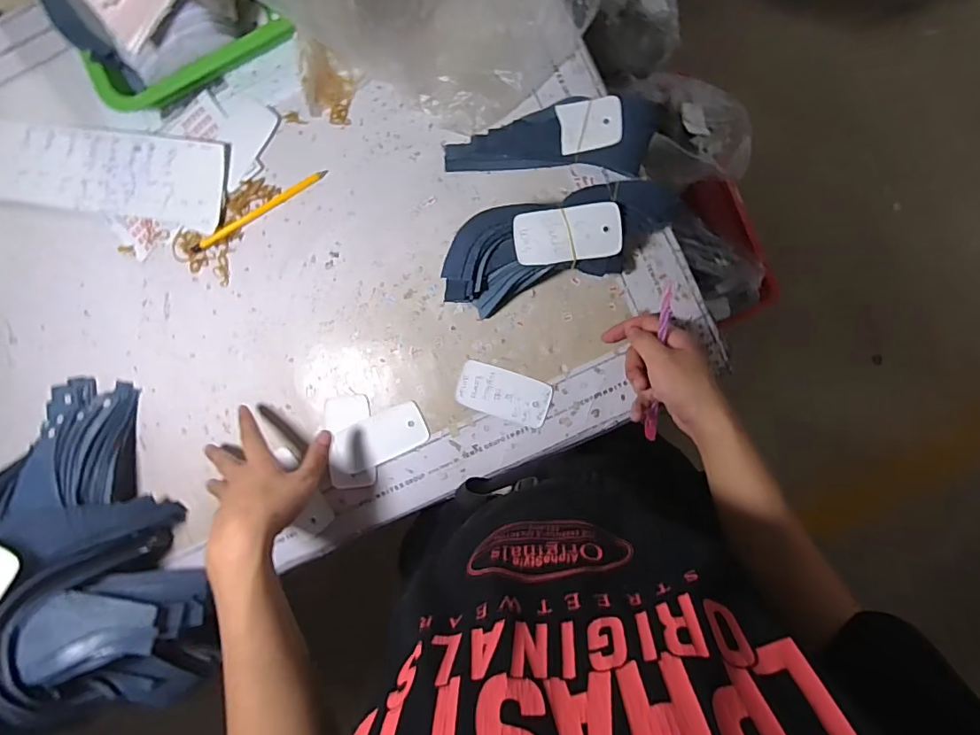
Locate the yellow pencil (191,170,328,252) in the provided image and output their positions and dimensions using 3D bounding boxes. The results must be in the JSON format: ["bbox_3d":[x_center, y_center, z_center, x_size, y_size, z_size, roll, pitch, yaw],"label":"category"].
[{"bbox_3d":[-0.265,-0.179,0.571,0.177,0.012,0.011,-29,90,5],"label":"yellow pencil"}]

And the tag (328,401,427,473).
[{"bbox_3d":[-0.125,0.080,0.566,0.109,0.005,0.053,-24,91,-1],"label":"tag"}]

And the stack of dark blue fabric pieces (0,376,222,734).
[{"bbox_3d":[-0.431,0.202,0.498,0.169,0.208,0.364,-32,90,5],"label":"stack of dark blue fabric pieces"}]

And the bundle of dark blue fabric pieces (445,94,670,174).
[{"bbox_3d":[0.063,-0.245,0.532,0.222,0.026,0.075,-1,92,4],"label":"bundle of dark blue fabric pieces"}]

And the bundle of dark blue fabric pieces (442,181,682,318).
[{"bbox_3d":[0.068,-0.131,0.527,0.242,0.054,0.094,-17,91,5],"label":"bundle of dark blue fabric pieces"}]

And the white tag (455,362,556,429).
[{"bbox_3d":[0.015,0.029,0.561,0.103,0.004,0.051,19,91,5],"label":"white tag"}]

